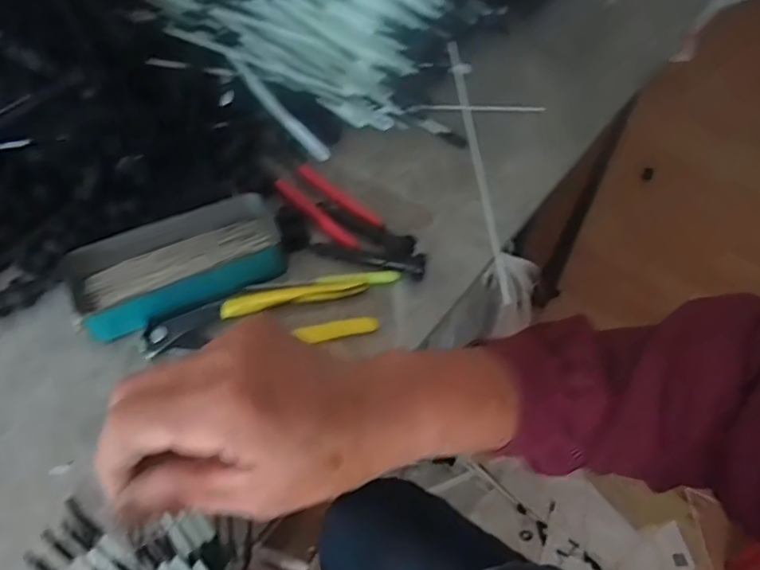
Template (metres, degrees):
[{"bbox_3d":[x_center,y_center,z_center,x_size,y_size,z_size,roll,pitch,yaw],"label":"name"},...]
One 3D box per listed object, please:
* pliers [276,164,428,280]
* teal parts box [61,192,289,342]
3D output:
[{"bbox_3d":[-0.029,-0.048,0.471,0.152,0.014,0.054,38,63,26],"label":"pliers"},{"bbox_3d":[-0.147,-0.018,0.429,0.150,0.033,0.068,-26,57,-16],"label":"teal parts box"}]

